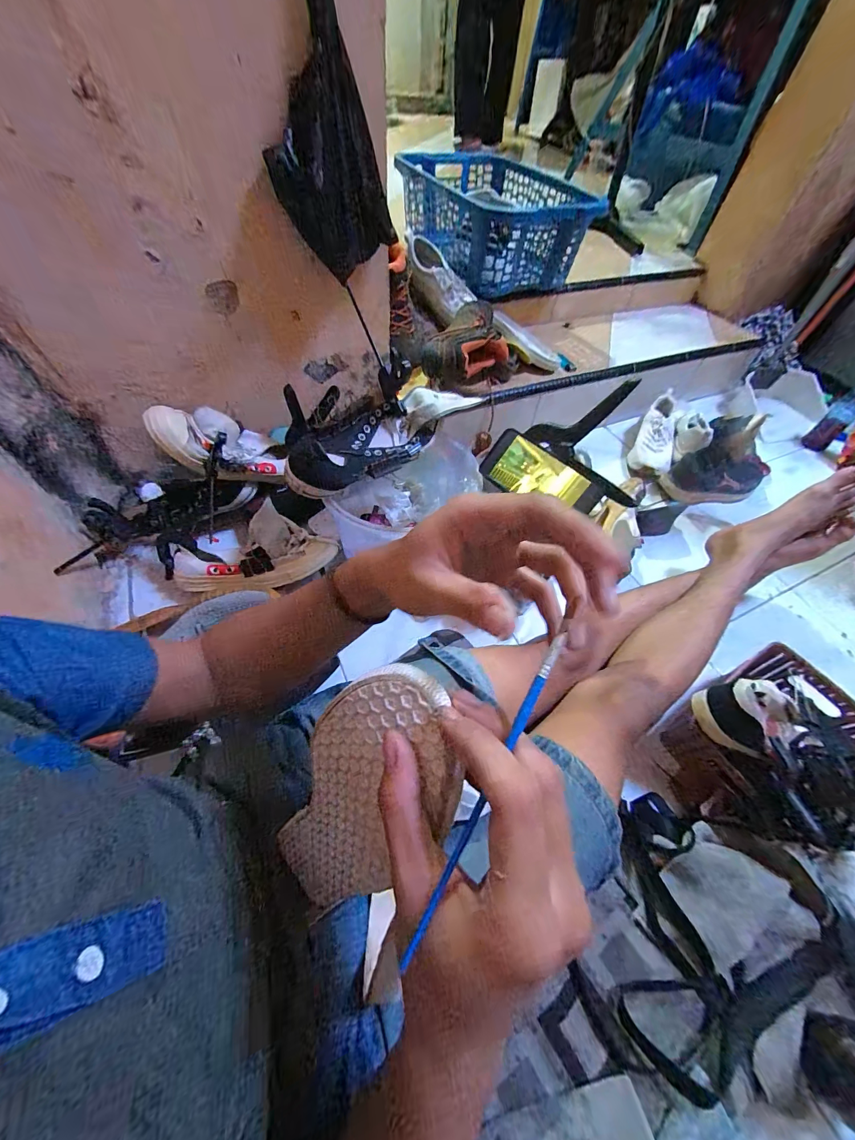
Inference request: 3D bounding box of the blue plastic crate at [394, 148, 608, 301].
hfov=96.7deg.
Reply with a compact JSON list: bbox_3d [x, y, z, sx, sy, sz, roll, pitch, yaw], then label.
[{"bbox_3d":[0.164,-0.949,1.042,0.372,0.177,0.568,-27,62,-21],"label":"blue plastic crate"}]

